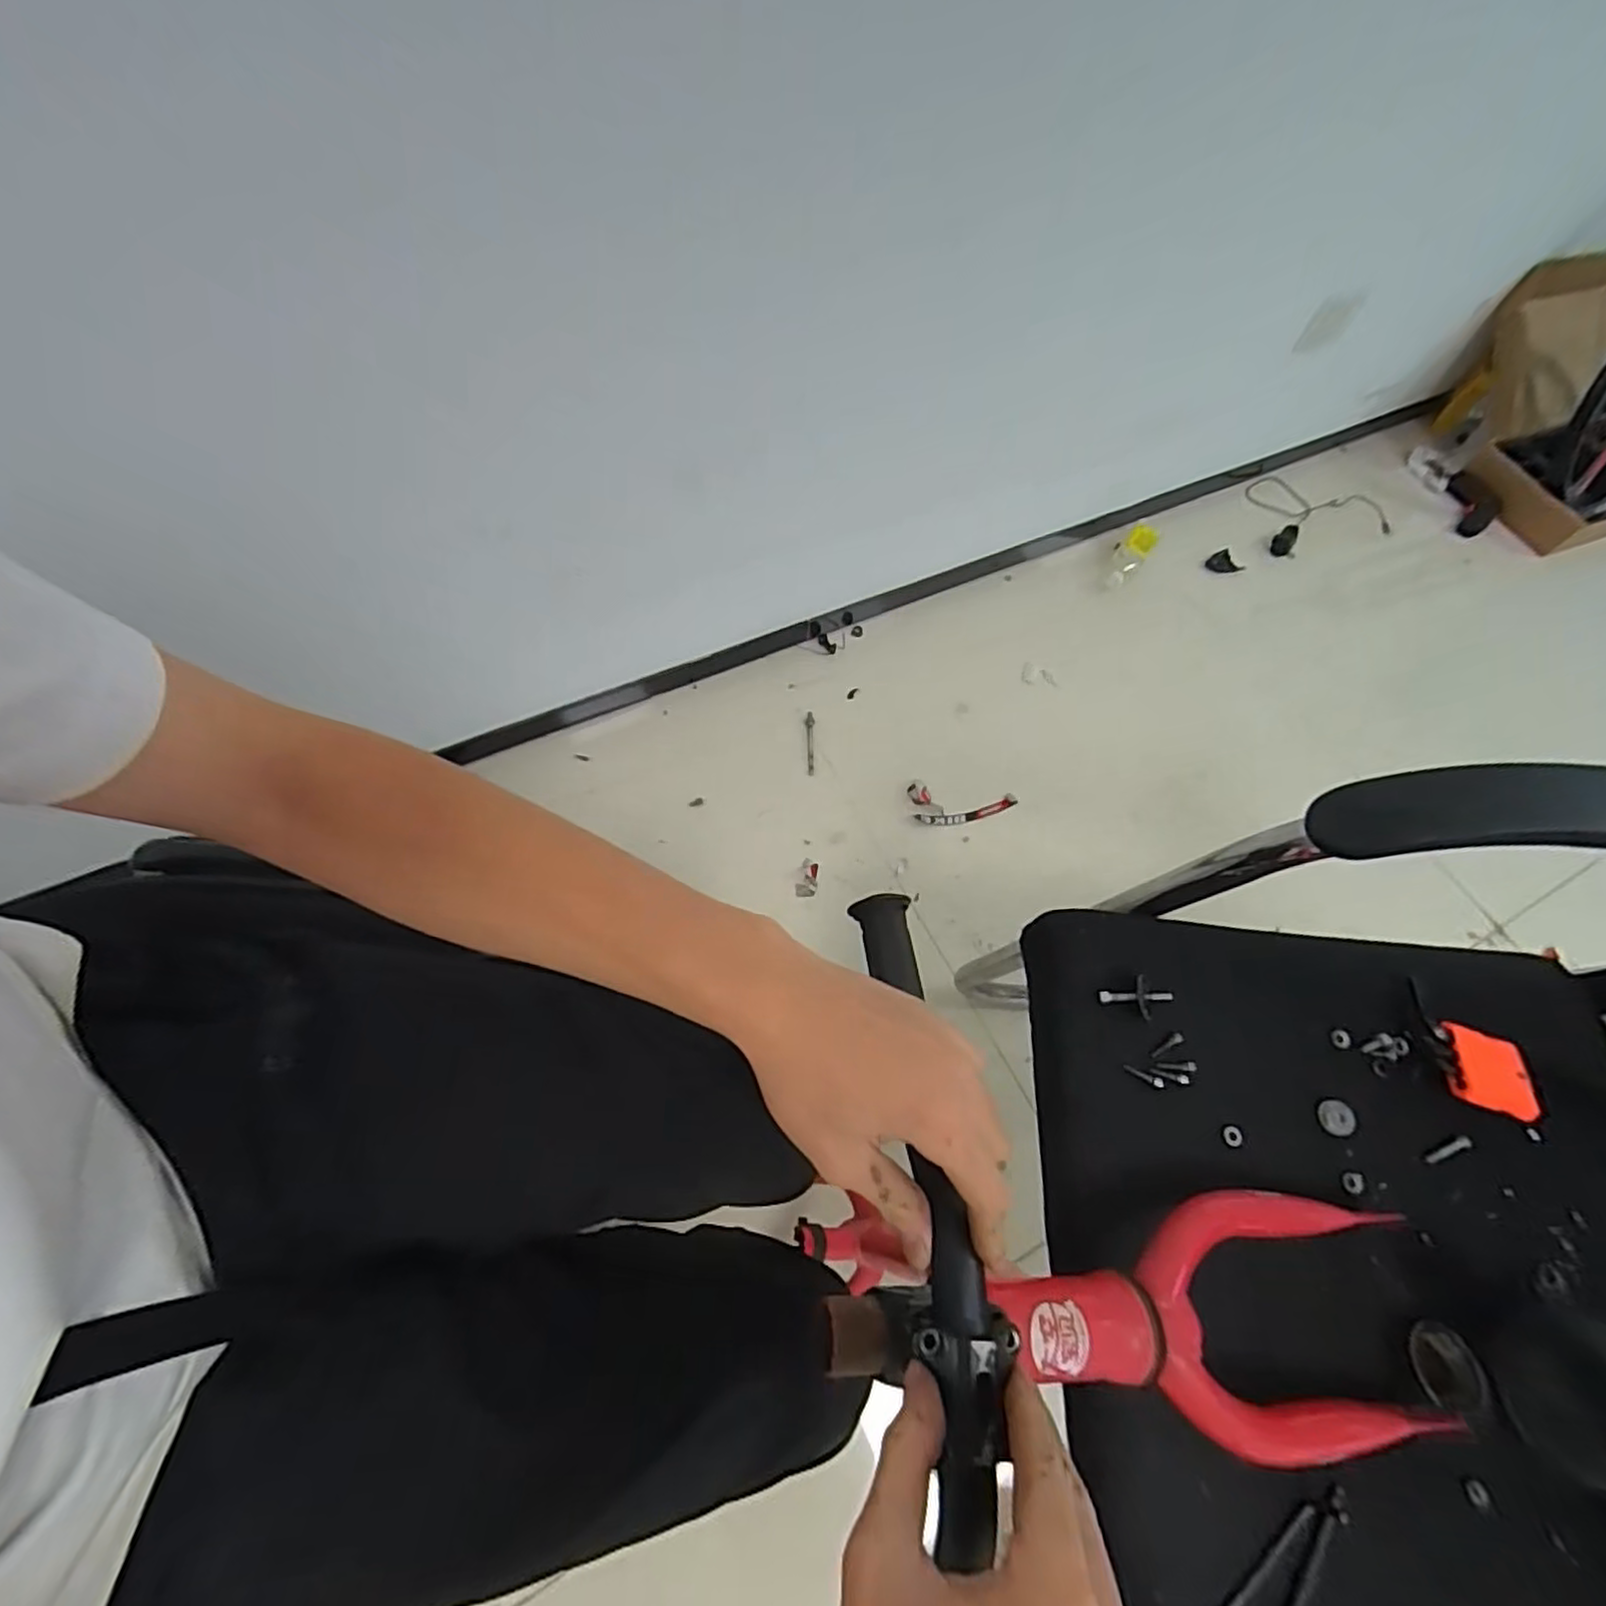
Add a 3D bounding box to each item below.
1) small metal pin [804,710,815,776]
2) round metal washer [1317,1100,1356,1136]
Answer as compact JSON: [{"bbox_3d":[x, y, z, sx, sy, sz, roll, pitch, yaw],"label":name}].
[{"bbox_3d":[0.011,-0.095,1.110,0.015,0.013,0.118,1,63,-2],"label":"small metal pin"},{"bbox_3d":[0.366,0.216,0.473,0.023,0.004,0.022,-3,66,7],"label":"round metal washer"}]

